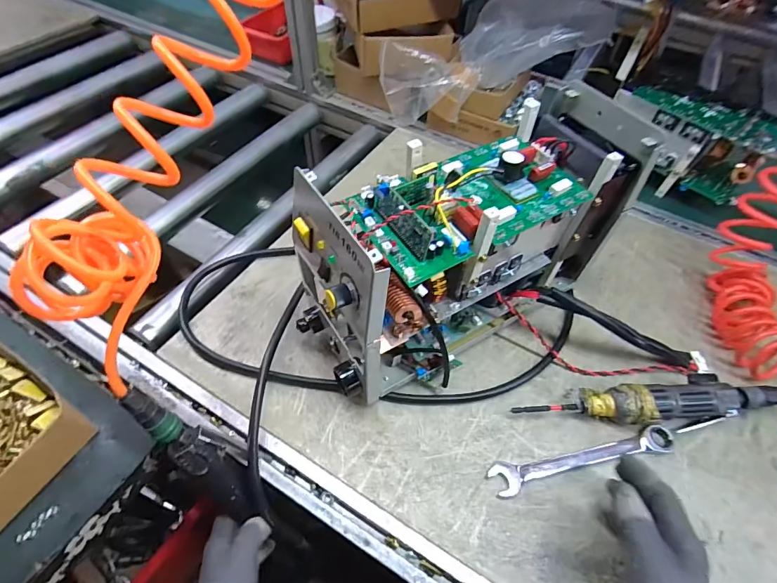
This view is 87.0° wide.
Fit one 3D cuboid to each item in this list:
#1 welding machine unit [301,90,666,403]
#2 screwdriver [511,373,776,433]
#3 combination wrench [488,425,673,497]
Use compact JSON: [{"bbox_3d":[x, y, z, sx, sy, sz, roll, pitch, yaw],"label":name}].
[{"bbox_3d":[0.103,-0.052,0.479,0.343,0.231,0.142,-28,60,-21],"label":"welding machine unit"},{"bbox_3d":[0.305,0.131,0.471,0.321,0.043,0.052,-4,55,-6],"label":"screwdriver"},{"bbox_3d":[0.217,0.179,0.446,0.212,0.020,0.032,-10,56,-10],"label":"combination wrench"}]

